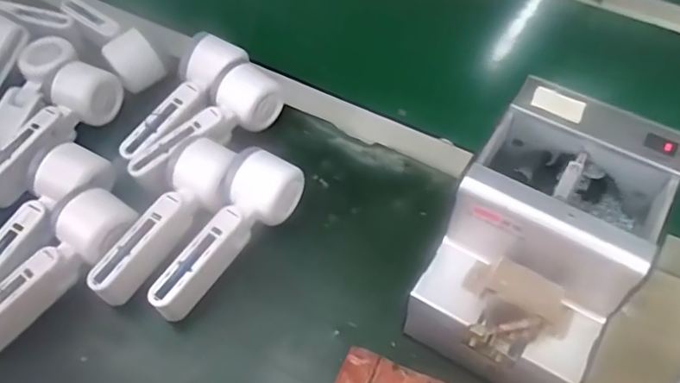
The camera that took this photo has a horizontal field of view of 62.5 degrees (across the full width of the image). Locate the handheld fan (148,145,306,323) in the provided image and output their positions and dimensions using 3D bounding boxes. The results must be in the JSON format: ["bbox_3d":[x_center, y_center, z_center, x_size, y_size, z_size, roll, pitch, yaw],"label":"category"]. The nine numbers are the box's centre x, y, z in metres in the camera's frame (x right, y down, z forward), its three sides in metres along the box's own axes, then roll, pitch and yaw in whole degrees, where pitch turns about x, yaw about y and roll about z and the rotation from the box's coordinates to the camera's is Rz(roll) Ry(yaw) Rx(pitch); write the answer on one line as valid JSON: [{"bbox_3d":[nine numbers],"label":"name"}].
[{"bbox_3d":[-0.104,0.034,0.489,0.054,0.062,0.165,34,62,23],"label":"handheld fan"}]

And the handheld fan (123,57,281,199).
[{"bbox_3d":[-0.131,-0.063,0.552,0.052,0.052,0.168,37,63,25],"label":"handheld fan"}]

